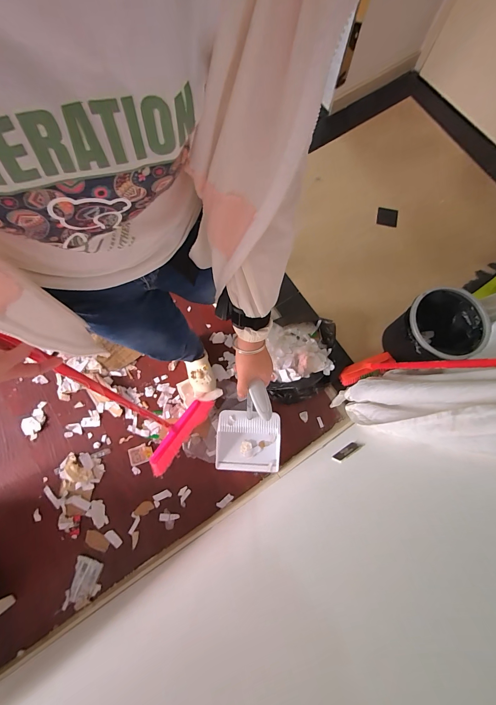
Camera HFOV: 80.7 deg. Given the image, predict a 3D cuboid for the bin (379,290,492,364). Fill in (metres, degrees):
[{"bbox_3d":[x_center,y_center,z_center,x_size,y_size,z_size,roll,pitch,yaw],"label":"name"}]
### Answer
[{"bbox_3d":[0.716,-0.068,1.182,0.262,0.330,0.251,0,78,-1],"label":"bin"}]

